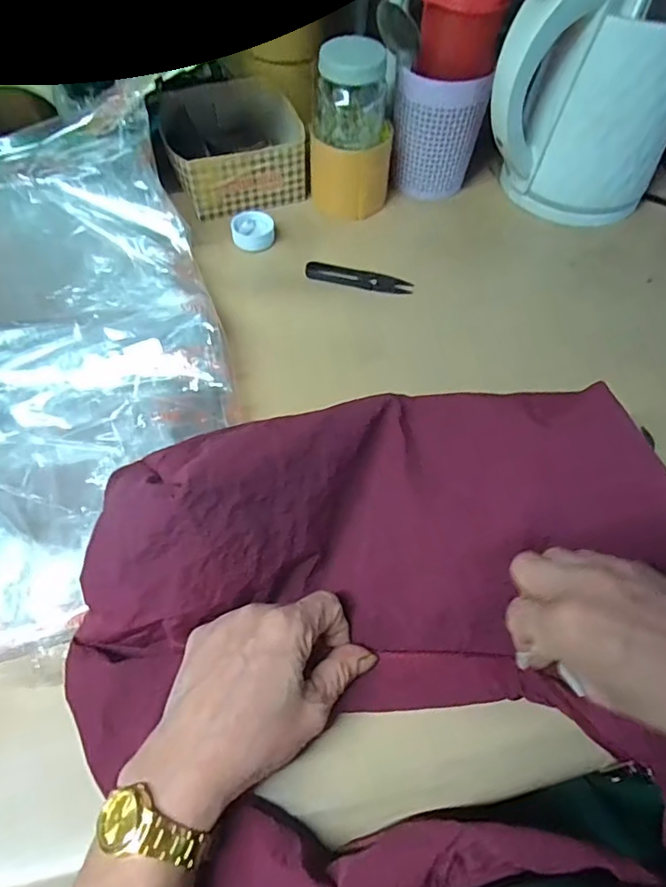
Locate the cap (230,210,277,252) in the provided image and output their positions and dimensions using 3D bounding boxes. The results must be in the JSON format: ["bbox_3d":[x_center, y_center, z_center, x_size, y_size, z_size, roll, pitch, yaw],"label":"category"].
[{"bbox_3d":[-0.080,-0.214,0.528,0.043,0.013,0.045,1,60,-1],"label":"cap"}]

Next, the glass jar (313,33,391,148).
[{"bbox_3d":[0.016,-0.326,0.492,0.060,0.069,0.060,-37,67,-21],"label":"glass jar"}]

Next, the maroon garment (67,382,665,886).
[{"bbox_3d":[0.044,0.102,0.287,0.356,0.112,0.286,-19,62,-12],"label":"maroon garment"}]

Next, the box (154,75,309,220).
[{"bbox_3d":[-0.107,-0.320,0.567,0.131,0.057,0.146,-16,61,-11],"label":"box"}]

